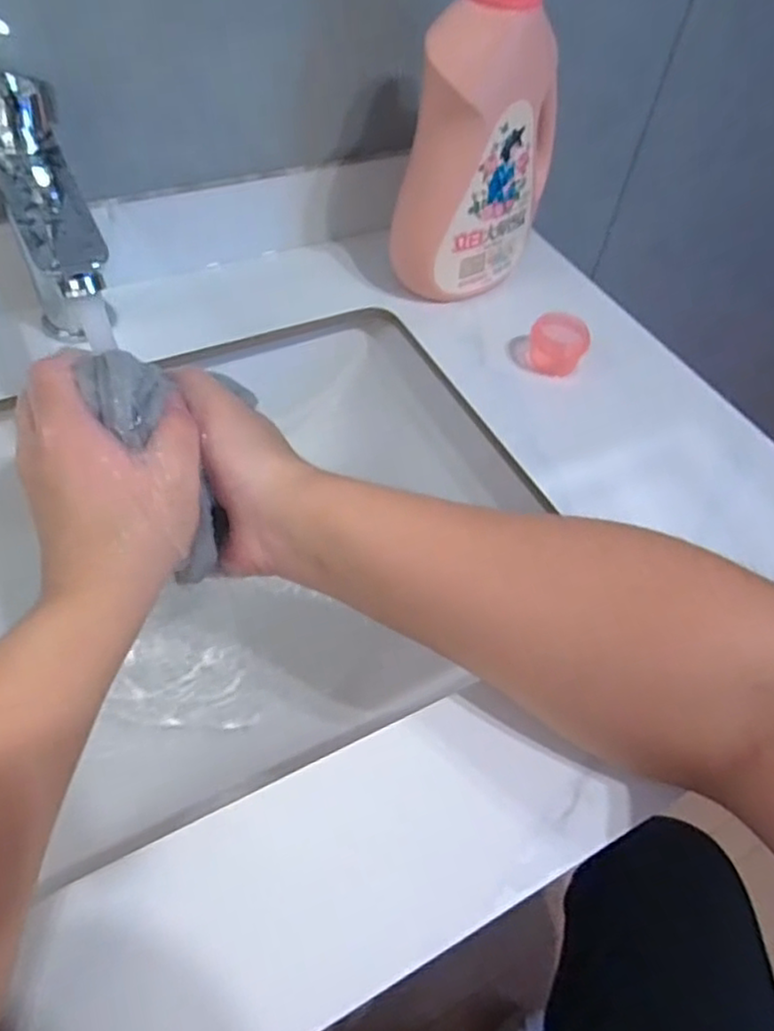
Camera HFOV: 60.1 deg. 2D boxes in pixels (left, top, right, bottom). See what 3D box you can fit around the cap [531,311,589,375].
[{"bbox_3d":[0.125,-0.127,0.491,0.040,0.034,0.040,3,53,-3],"label":"cap"}]

